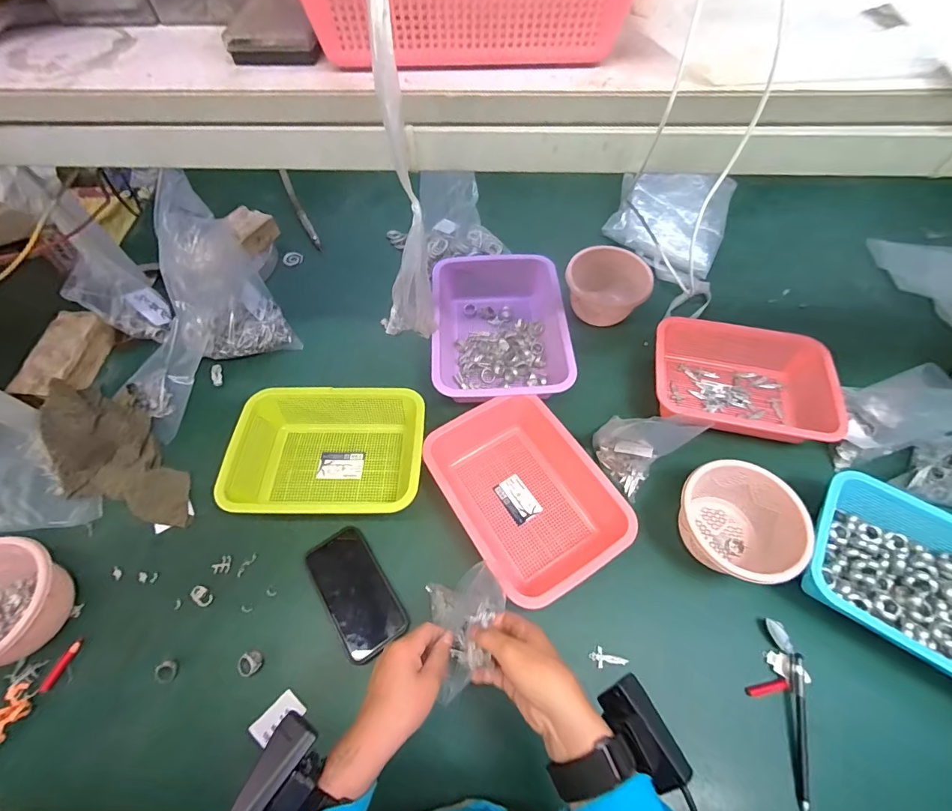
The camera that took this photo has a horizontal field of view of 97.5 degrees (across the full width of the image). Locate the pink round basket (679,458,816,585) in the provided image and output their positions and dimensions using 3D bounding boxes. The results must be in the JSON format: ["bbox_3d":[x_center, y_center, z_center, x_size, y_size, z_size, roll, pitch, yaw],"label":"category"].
[{"bbox_3d":[0.334,0.157,0.550,0.133,0.092,0.145,0,60,1],"label":"pink round basket"}]

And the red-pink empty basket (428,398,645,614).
[{"bbox_3d":[0.058,0.121,0.583,0.179,0.074,0.271,-28,64,-14],"label":"red-pink empty basket"}]

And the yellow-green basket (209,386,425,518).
[{"bbox_3d":[-0.210,0.070,0.617,0.264,0.067,0.189,0,60,1],"label":"yellow-green basket"}]

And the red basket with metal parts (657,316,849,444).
[{"bbox_3d":[0.420,-0.048,0.676,0.264,0.067,0.188,13,61,8],"label":"red basket with metal parts"}]

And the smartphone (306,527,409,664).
[{"bbox_3d":[-0.161,0.245,0.556,0.080,0.014,0.161,-32,65,-16],"label":"smartphone"}]

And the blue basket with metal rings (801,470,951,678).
[{"bbox_3d":[0.547,0.213,0.514,0.260,0.074,0.208,31,65,17],"label":"blue basket with metal rings"}]

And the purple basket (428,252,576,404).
[{"bbox_3d":[0.039,-0.141,0.734,0.216,0.073,0.293,-2,60,0],"label":"purple basket"}]

